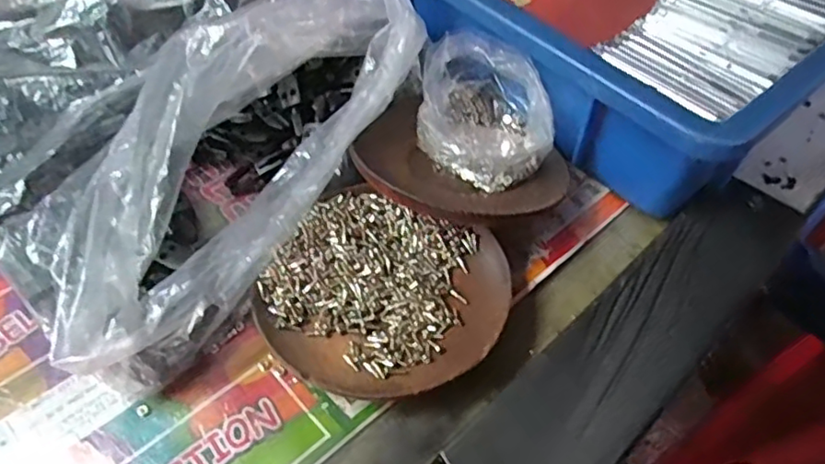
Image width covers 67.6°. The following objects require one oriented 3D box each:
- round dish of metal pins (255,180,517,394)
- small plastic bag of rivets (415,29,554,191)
[{"bbox_3d":[-0.012,0.029,0.284,0.105,0.019,0.098,1,53,-2],"label":"round dish of metal pins"},{"bbox_3d":[0.038,-0.062,0.337,0.069,0.050,0.092,-8,53,-9],"label":"small plastic bag of rivets"}]

